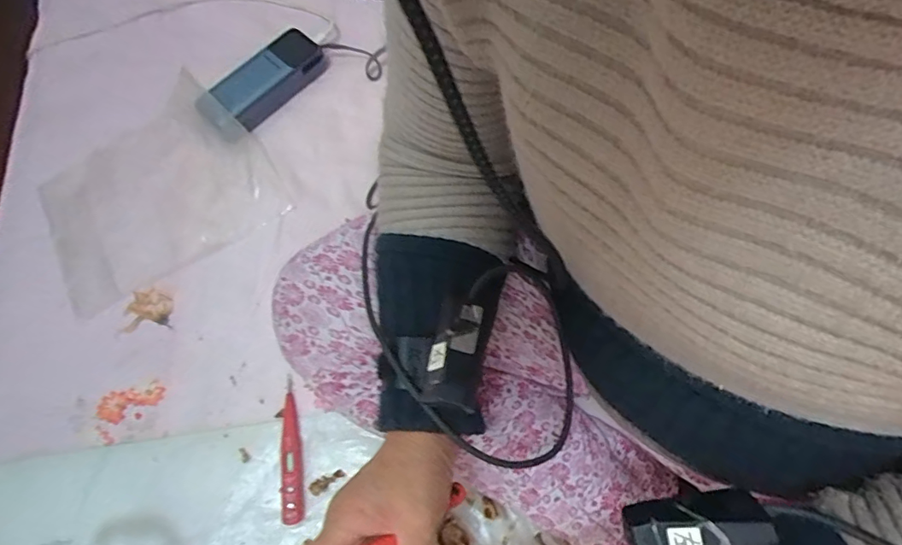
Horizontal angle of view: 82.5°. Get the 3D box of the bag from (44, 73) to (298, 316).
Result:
[{"bbox_3d":[-0.327,-0.086,0.571,0.236,0.032,0.190,-32,80,-7],"label":"bag"}]

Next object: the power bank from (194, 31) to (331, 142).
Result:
[{"bbox_3d":[-0.221,-0.223,0.611,0.066,0.042,0.164,32,73,12],"label":"power bank"}]

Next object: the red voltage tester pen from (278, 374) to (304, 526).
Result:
[{"bbox_3d":[-0.152,0.164,0.483,0.020,0.009,0.131,-9,66,-1],"label":"red voltage tester pen"}]

